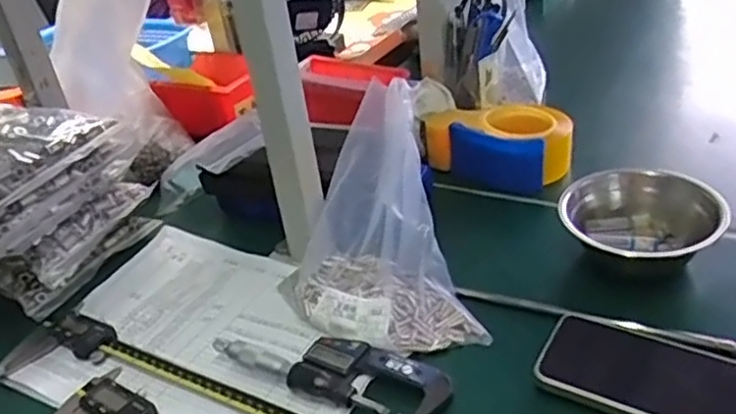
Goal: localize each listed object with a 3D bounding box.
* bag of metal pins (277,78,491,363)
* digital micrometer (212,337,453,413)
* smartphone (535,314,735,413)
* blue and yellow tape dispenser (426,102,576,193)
[{"bbox_3d":[0.002,0.009,0.527,0.178,0.181,0.081,10,36,26],"label":"bag of metal pins"},{"bbox_3d":[-0.029,0.122,0.523,0.183,0.018,0.054,8,35,23],"label":"digital micrometer"},{"bbox_3d":[0.204,0.117,0.474,0.152,0.017,0.081,16,38,29],"label":"smartphone"},{"bbox_3d":[0.149,-0.075,0.764,0.150,0.061,0.096,14,38,30],"label":"blue and yellow tape dispenser"}]

